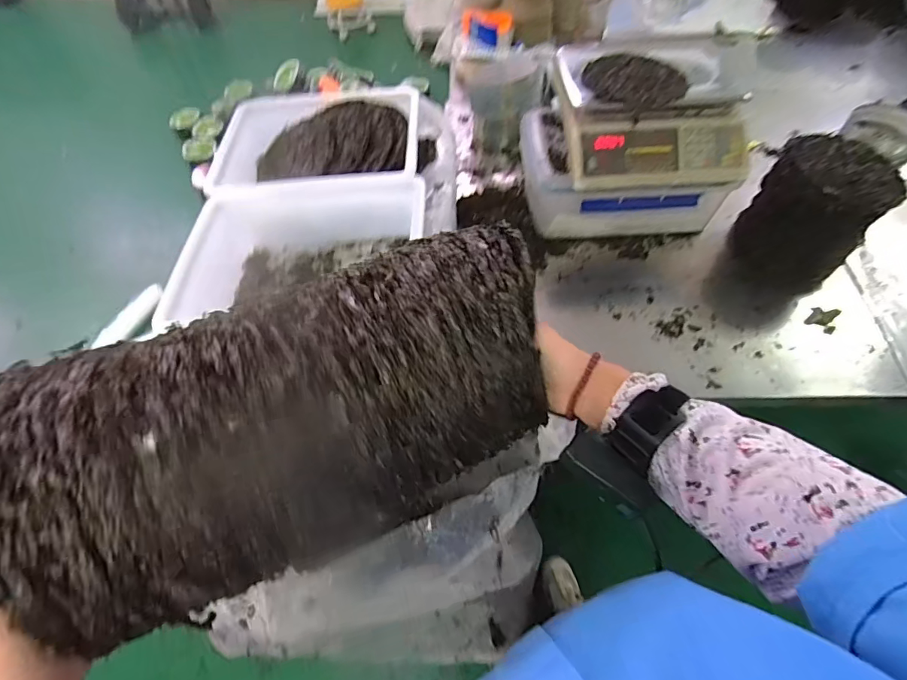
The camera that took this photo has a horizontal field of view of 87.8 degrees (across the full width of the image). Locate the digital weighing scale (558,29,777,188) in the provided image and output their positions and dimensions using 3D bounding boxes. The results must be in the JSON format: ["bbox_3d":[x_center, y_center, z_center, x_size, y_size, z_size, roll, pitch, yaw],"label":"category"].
[{"bbox_3d":[0.391,-0.465,0.970,0.327,0.150,0.327,-4,56,-1],"label":"digital weighing scale"}]

